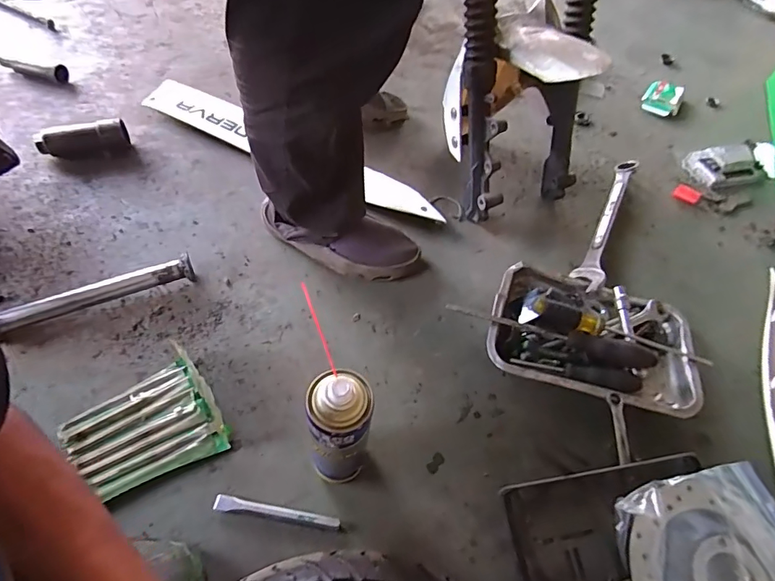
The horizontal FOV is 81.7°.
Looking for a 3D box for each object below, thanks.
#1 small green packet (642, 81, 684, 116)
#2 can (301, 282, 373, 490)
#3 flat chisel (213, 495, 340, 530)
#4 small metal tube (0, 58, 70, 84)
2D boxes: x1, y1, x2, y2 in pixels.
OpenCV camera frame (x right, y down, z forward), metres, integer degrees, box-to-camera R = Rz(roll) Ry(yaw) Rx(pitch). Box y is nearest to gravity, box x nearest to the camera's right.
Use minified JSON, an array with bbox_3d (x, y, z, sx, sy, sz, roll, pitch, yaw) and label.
[{"bbox_3d":[0.689,-0.482,1.125,0.084,0.025,0.125,25,58,12],"label":"small green packet"},{"bbox_3d":[-0.052,0.153,0.492,0.060,0.226,0.065,2,56,-3],"label":"can"},{"bbox_3d":[-0.132,0.266,0.537,0.149,0.016,0.016,8,56,1],"label":"flat chisel"},{"bbox_3d":[-0.759,-0.475,0.964,0.144,0.032,0.037,11,56,3],"label":"small metal tube"}]

